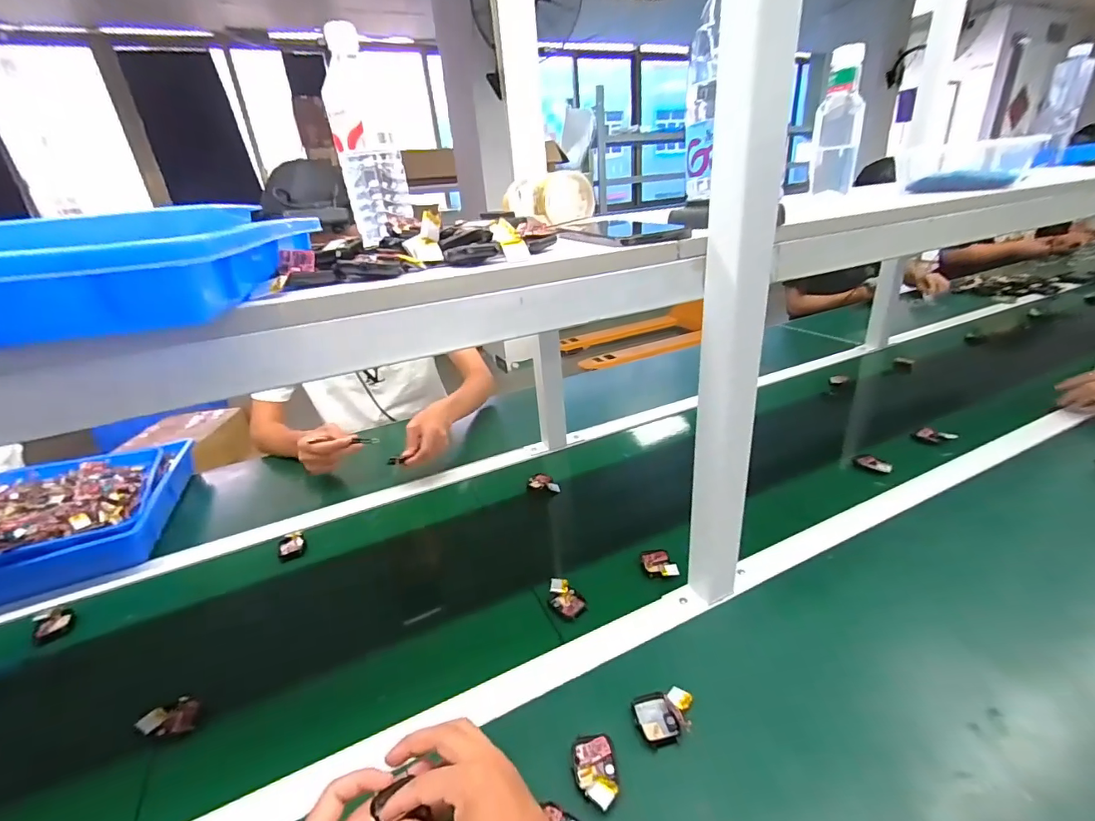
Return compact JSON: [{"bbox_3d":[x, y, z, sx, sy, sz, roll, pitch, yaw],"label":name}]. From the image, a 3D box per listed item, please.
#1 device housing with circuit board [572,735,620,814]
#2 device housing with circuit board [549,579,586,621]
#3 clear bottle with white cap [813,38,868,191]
[{"bbox_3d":[0.042,0.314,0.410,0.037,0.012,0.058,-5,26,0],"label":"device housing with circuit board"},{"bbox_3d":[0.023,0.234,0.591,0.035,0.019,0.052,-22,31,-32],"label":"device housing with circuit board"},{"bbox_3d":[0.454,-0.447,0.737,0.065,0.187,0.072,9,29,27],"label":"clear bottle with white cap"}]

